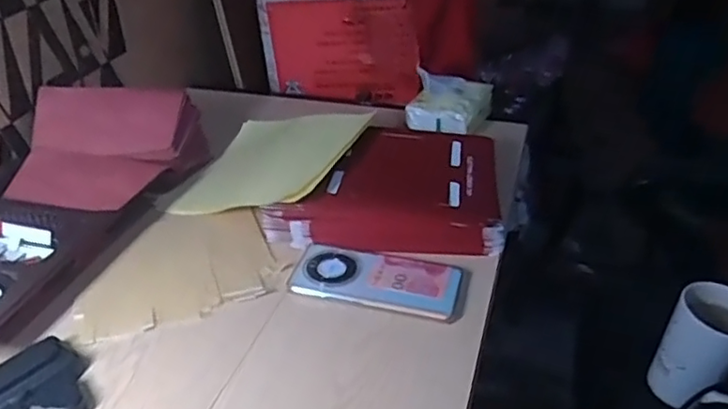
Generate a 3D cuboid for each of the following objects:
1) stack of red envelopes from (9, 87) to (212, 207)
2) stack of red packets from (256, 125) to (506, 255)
[{"bbox_3d":[-0.316,-0.064,0.729,0.194,0.103,0.186,11,33,10],"label":"stack of red envelopes"},{"bbox_3d":[0.028,-0.023,0.749,0.258,0.060,0.219,5,32,1],"label":"stack of red packets"}]

